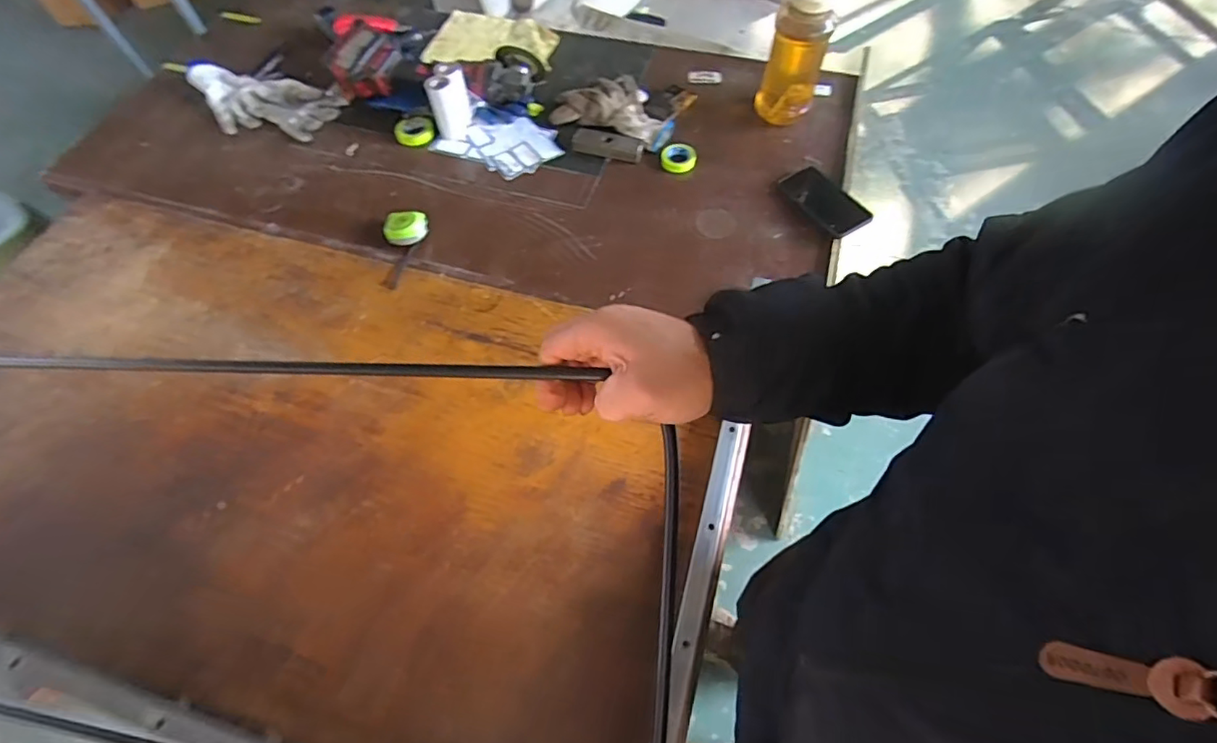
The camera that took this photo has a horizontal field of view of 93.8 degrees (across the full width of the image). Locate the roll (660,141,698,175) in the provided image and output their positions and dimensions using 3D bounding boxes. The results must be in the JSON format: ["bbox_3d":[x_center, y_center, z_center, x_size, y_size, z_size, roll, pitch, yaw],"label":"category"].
[{"bbox_3d":[0.122,-0.371,0.989,0.056,0.019,0.050,-13,61,-6],"label":"roll"}]

